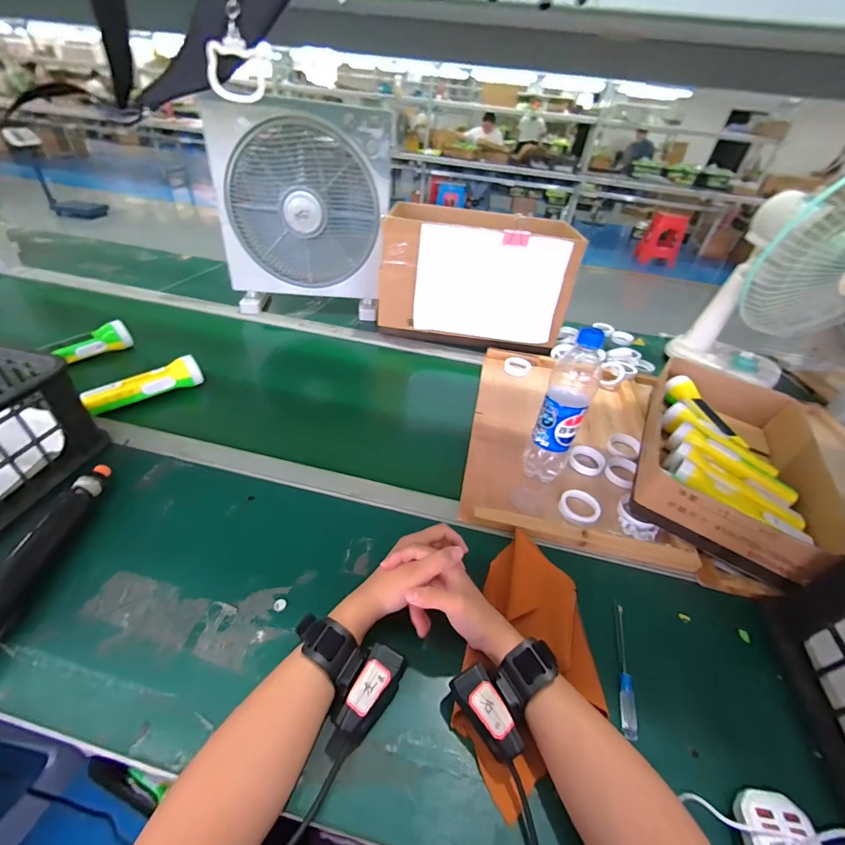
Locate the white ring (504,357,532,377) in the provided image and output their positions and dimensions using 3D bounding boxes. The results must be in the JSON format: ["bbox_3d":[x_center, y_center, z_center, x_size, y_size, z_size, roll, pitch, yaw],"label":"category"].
[{"bbox_3d":[0.206,-0.120,0.831,0.055,0.015,0.059,4,40,-3],"label":"white ring"}]

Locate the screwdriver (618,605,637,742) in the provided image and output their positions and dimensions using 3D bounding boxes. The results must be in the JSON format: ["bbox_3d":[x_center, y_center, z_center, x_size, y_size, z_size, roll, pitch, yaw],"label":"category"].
[{"bbox_3d":[0.208,0.250,0.395,0.011,0.014,0.130,17,41,12],"label":"screwdriver"}]

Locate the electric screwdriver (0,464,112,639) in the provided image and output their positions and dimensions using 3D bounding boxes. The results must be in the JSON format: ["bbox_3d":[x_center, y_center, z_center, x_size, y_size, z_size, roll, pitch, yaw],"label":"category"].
[{"bbox_3d":[-0.418,0.138,0.409,0.034,0.044,0.238,1,40,-7],"label":"electric screwdriver"}]

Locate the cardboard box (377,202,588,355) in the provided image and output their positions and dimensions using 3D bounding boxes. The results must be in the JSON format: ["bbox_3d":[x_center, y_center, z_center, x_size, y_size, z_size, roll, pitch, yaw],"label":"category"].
[{"bbox_3d":[0.116,-0.313,0.855,0.405,0.270,0.178,11,40,6],"label":"cardboard box"}]

